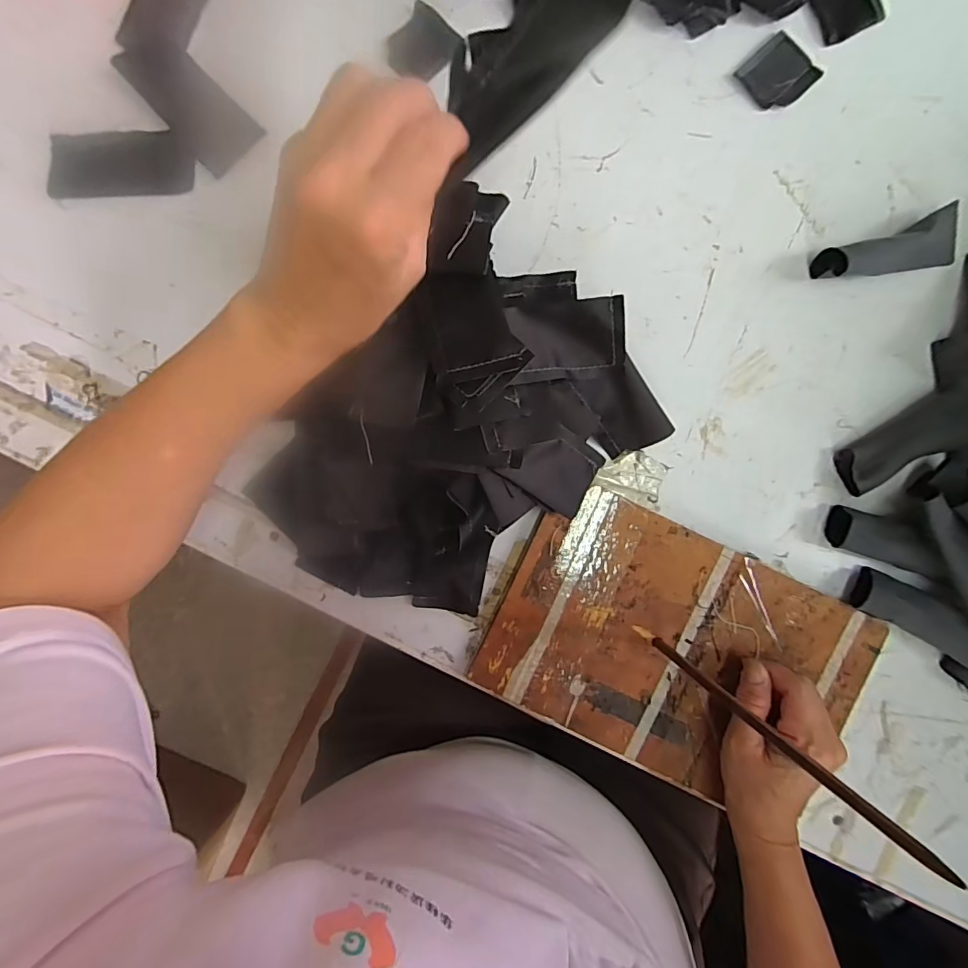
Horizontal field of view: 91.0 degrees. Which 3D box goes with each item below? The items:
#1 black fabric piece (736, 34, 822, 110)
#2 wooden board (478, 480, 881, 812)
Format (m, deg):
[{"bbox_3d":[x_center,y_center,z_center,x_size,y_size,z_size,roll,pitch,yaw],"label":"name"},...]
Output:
[{"bbox_3d":[0.232,-0.324,0.374,0.052,0.004,0.049,-42,89,0],"label":"black fabric piece"},{"bbox_3d":[0.144,0.126,0.362,0.264,0.010,0.175,25,92,2],"label":"wooden board"}]

